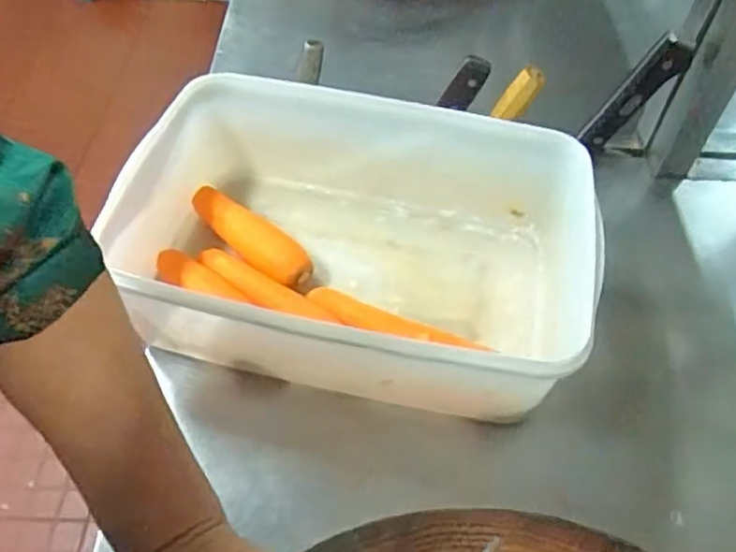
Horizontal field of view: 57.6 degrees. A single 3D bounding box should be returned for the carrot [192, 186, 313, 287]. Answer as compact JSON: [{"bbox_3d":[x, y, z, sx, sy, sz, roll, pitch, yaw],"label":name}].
[{"bbox_3d":[-0.115,-0.035,0.635,0.151,0.041,0.038,32,56,20],"label":"carrot"}]

